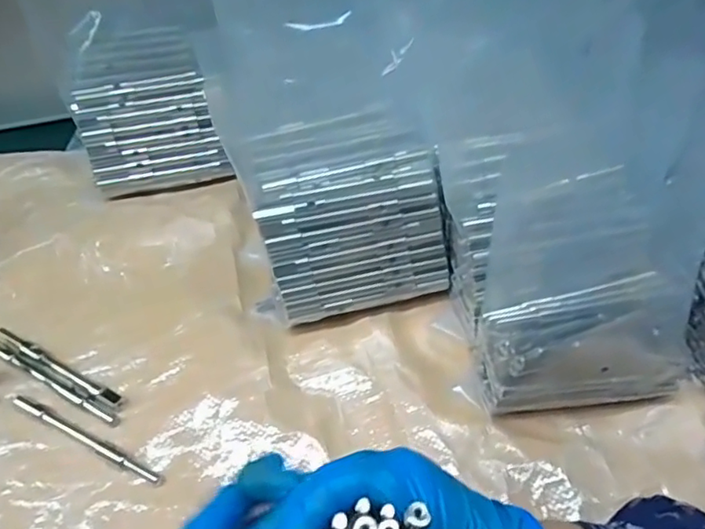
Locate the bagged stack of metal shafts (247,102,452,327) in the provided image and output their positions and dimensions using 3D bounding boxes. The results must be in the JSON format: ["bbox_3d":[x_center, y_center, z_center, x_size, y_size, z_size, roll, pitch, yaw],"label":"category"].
[{"bbox_3d":[-0.006,-0.034,0.410,0.123,0.091,0.116,-12,52,-7],"label":"bagged stack of metal shafts"}]

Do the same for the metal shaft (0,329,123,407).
[{"bbox_3d":[-0.194,0.066,0.388,0.108,0.004,0.009,24,55,18],"label":"metal shaft"}]

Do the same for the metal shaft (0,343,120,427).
[{"bbox_3d":[-0.195,0.075,0.383,0.111,0.004,0.008,23,56,19],"label":"metal shaft"}]

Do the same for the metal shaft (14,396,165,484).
[{"bbox_3d":[-0.164,0.106,0.361,0.116,0.005,0.006,22,54,16],"label":"metal shaft"}]

